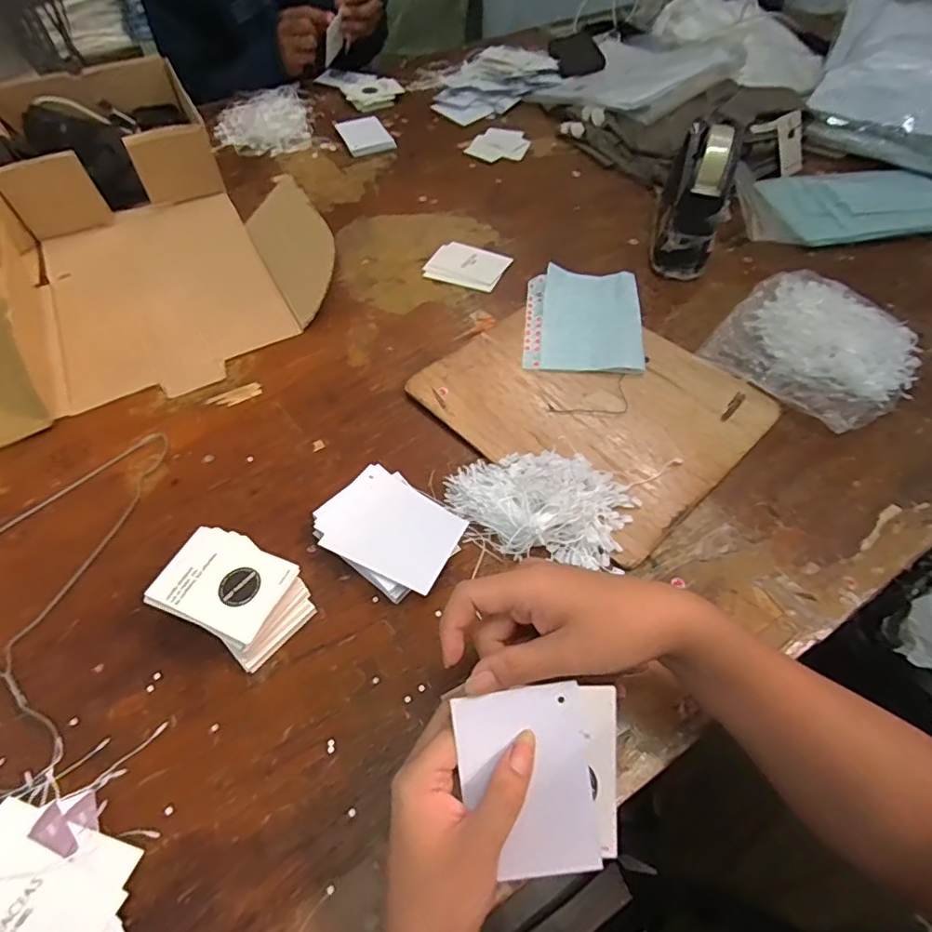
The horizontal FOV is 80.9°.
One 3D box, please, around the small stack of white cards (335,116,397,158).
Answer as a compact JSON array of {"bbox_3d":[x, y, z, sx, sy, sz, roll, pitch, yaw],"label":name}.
[{"bbox_3d":[-0.166,-0.546,0.900,0.073,0.014,0.097,-22,56,-12],"label":"small stack of white cards"}]

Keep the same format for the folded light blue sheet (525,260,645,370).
[{"bbox_3d":[0.131,-0.166,0.610,0.126,0.009,0.158,4,55,6],"label":"folded light blue sheet"}]

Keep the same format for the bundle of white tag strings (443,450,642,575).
[{"bbox_3d":[0.061,0.025,0.466,0.155,0.023,0.108,6,55,7],"label":"bundle of white tag strings"}]

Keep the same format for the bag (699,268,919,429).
[{"bbox_3d":[0.358,-0.124,0.554,0.171,0.031,0.163,37,64,25],"label":"bag"}]

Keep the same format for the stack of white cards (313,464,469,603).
[{"bbox_3d":[-0.059,0.053,0.452,0.115,0.023,0.091,30,61,22],"label":"stack of white cards"}]

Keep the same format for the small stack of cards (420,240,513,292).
[{"bbox_3d":[0.001,-0.252,0.686,0.097,0.004,0.072,20,58,17],"label":"small stack of cards"}]

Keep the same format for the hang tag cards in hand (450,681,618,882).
[{"bbox_3d":[0.042,0.173,0.300,0.087,0.006,0.098,-6,86,-1],"label":"hang tag cards in hand"}]

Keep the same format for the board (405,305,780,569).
[{"bbox_3d":[0.123,-0.069,0.542,0.241,0.006,0.285,-38,61,-22],"label":"board"}]

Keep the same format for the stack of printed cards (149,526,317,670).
[{"bbox_3d":[-0.172,0.097,0.410,0.097,0.048,0.070,25,59,19],"label":"stack of printed cards"}]

